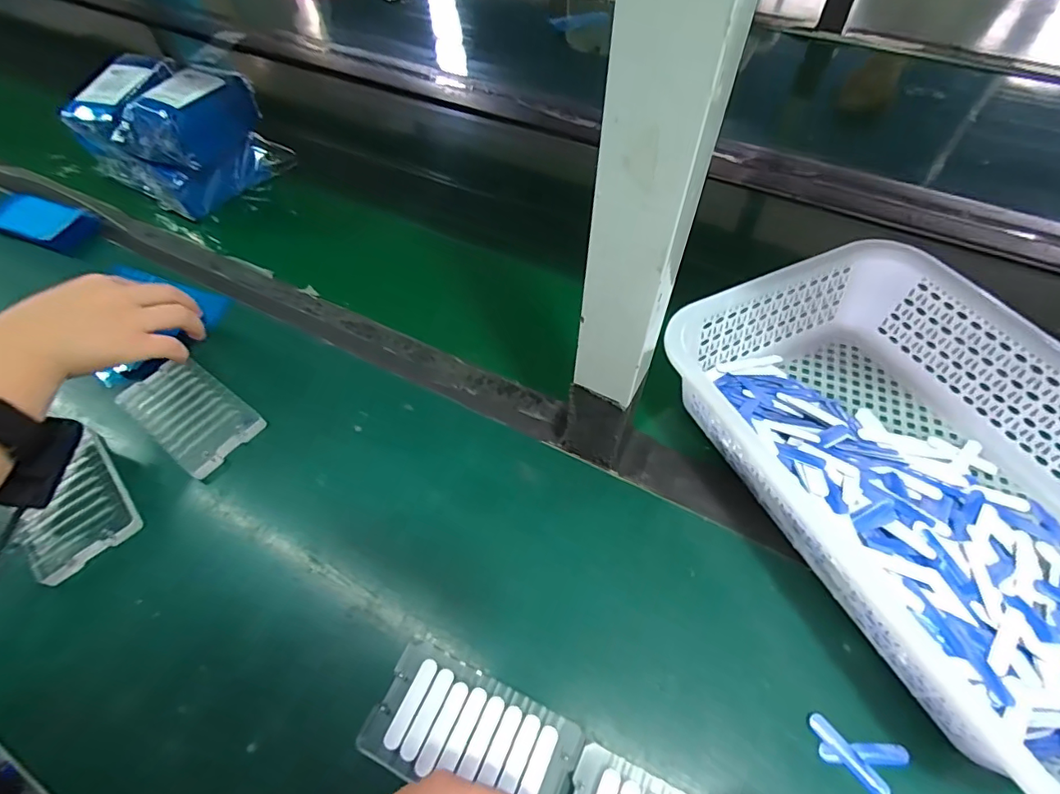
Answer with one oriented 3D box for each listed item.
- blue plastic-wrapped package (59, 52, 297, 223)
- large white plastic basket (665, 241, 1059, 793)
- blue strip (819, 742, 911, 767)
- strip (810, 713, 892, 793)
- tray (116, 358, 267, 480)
[{"bbox_3d":[-0.415,-0.307,0.614,0.150,0.123,0.167,25,59,18],"label":"blue plastic-wrapped package"},{"bbox_3d":[0.284,0.050,0.369,0.259,0.086,0.353,-25,58,-15],"label":"large white plastic basket"},{"bbox_3d":[0.200,0.212,0.307,0.052,0.004,0.011,1,55,2],"label":"blue strip"},{"bbox_3d":[0.190,0.213,0.307,0.011,0.004,0.050,-32,60,-20],"label":"strip"},{"bbox_3d":[-0.289,0.013,0.441,0.114,0.010,0.068,32,61,21],"label":"tray"}]

